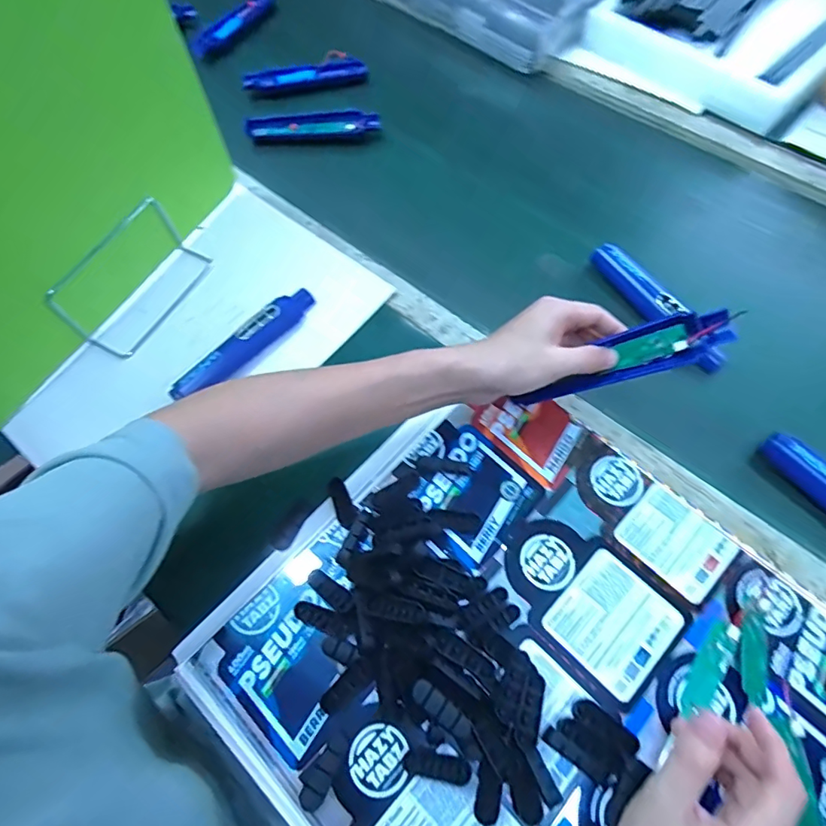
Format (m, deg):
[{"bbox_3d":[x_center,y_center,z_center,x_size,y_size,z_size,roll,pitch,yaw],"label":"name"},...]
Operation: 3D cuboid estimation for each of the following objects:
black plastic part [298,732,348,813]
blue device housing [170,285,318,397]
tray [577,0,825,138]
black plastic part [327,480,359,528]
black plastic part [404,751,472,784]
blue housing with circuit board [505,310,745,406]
[{"bbox_3d":[-0.064,0.252,0.357,0.021,0.007,0.047,26,53,14],"label":"black plastic part"},{"bbox_3d":[-0.170,-0.072,0.514,0.034,0.021,0.167,40,72,18],"label":"blue device housing"},{"bbox_3d":[0.464,-0.564,0.693,0.299,0.070,0.382,40,74,16],"label":"tray"},{"bbox_3d":[-0.061,0.079,0.445,0.016,0.010,0.051,-24,54,-9],"label":"black plastic part"},{"bbox_3d":[0.018,0.249,0.358,0.046,0.008,0.014,6,65,5],"label":"black plastic part"},{"bbox_3d":[0.166,-0.041,0.408,0.165,0.021,0.035,-24,63,22],"label":"blue housing with circuit board"}]

